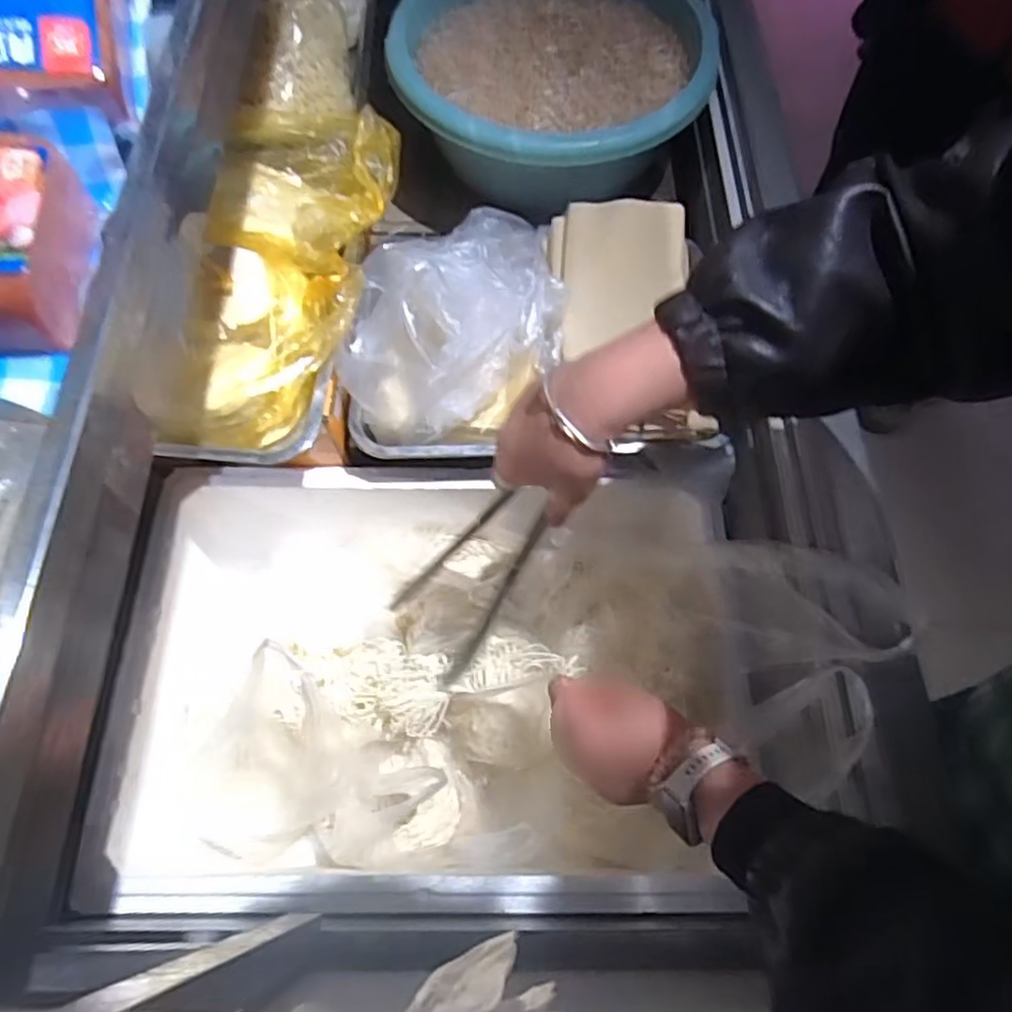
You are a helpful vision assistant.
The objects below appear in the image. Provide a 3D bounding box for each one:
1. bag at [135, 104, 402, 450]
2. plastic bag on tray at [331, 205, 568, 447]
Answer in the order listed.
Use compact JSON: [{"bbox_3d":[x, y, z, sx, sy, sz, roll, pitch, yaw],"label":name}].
[{"bbox_3d":[-0.227,-0.231,0.658,0.181,0.104,0.375,10,65,4],"label":"bag"},{"bbox_3d":[-0.054,-0.212,0.693,0.217,0.128,0.281,-1,65,-1],"label":"plastic bag on tray"}]

